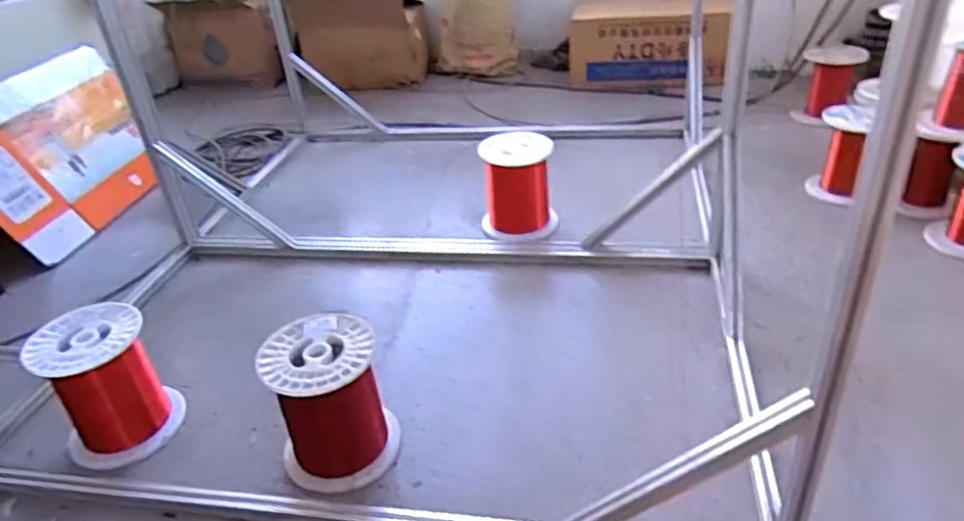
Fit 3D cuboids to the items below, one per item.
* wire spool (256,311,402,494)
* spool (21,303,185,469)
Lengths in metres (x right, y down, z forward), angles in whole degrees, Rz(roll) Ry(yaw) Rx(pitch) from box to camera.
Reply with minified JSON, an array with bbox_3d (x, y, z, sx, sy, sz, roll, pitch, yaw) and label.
[{"bbox_3d":[-0.269,0.249,1.180,0.204,0.229,0.202,-15,34,-15],"label":"wire spool"},{"bbox_3d":[-0.717,0.246,1.277,0.205,0.257,0.192,-28,39,-31],"label":"spool"}]

